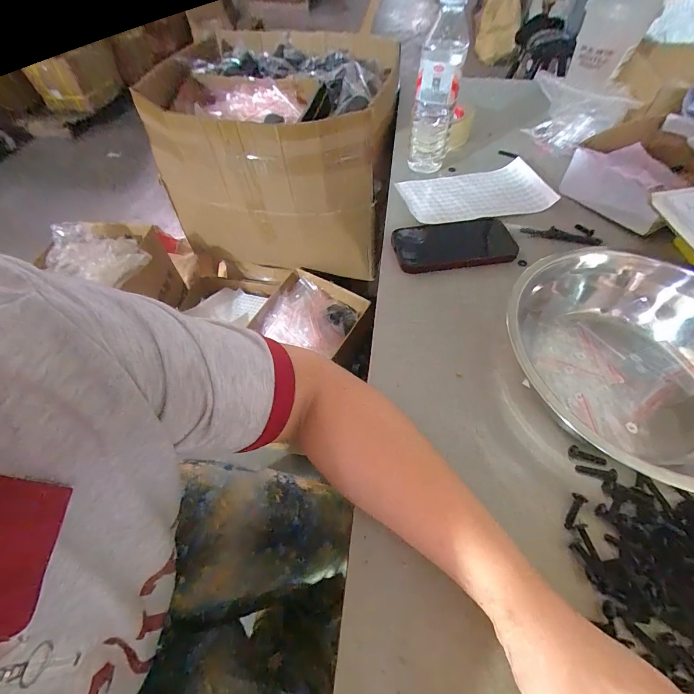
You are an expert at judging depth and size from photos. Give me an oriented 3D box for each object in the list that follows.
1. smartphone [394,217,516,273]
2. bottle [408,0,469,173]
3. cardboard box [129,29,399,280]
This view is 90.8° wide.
[{"bbox_3d":[0.151,-0.145,0.477,0.166,0.013,0.087,-10,56,-3],"label":"smartphone"},{"bbox_3d":[0.138,-0.390,0.523,0.064,0.221,0.057,12,58,11],"label":"bottle"},{"bbox_3d":[-0.163,-0.473,0.898,0.550,0.401,0.478,8,56,7],"label":"cardboard box"}]

